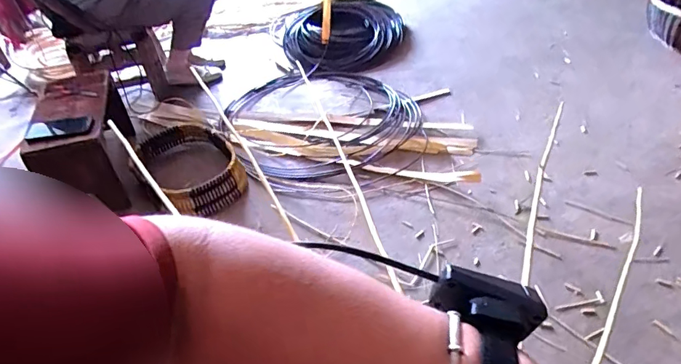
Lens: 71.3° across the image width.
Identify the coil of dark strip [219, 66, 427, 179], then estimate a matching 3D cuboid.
[{"bbox_3d":[-0.054,-0.255,1.662,0.677,0.046,0.643,-1,40,1],"label":"coil of dark strip"}]

